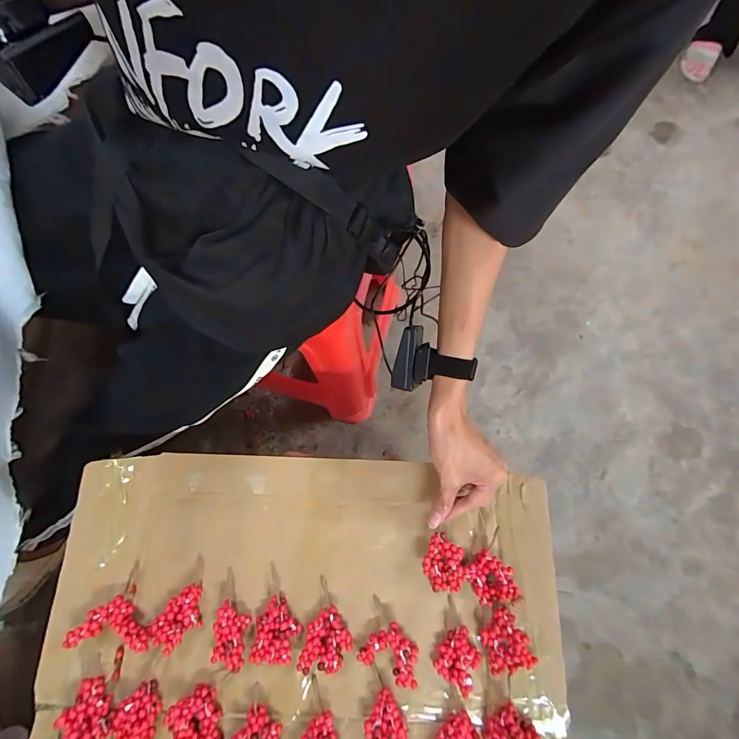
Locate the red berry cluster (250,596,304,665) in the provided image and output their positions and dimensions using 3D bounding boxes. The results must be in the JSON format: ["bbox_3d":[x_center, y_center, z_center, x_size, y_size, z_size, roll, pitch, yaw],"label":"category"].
[{"bbox_3d":[-0.101,0.286,0.416,0.046,0.014,0.061,18,74,5],"label":"red berry cluster"}]

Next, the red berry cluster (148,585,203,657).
[{"bbox_3d":[-0.208,0.271,0.417,0.061,0.019,0.041,-39,77,-11],"label":"red berry cluster"}]

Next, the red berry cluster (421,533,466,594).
[{"bbox_3d":[0.082,0.218,0.432,0.044,0.016,0.060,1,73,0],"label":"red berry cluster"}]

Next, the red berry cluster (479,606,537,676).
[{"bbox_3d":[0.144,0.289,0.405,0.043,0.029,0.058,-14,74,-5],"label":"red berry cluster"}]

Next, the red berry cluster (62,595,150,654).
[{"bbox_3d":[-0.274,0.273,0.409,0.078,0.022,0.045,6,73,1],"label":"red berry cluster"}]

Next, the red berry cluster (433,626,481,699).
[{"bbox_3d":[0.096,0.309,0.411,0.043,0.016,0.053,32,75,9],"label":"red berry cluster"}]

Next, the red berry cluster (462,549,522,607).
[{"bbox_3d":[0.136,0.235,0.430,0.046,0.021,0.052,-28,75,-9],"label":"red berry cluster"}]

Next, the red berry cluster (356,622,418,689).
[{"bbox_3d":[0.024,0.303,0.410,0.064,0.020,0.050,20,74,5],"label":"red berry cluster"}]

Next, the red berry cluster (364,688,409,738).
[{"bbox_3d":[0.017,0.368,0.387,0.040,0.016,0.069,-14,74,-5],"label":"red berry cluster"}]

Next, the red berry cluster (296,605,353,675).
[{"bbox_3d":[-0.045,0.296,0.413,0.047,0.017,0.061,25,74,7],"label":"red berry cluster"}]

